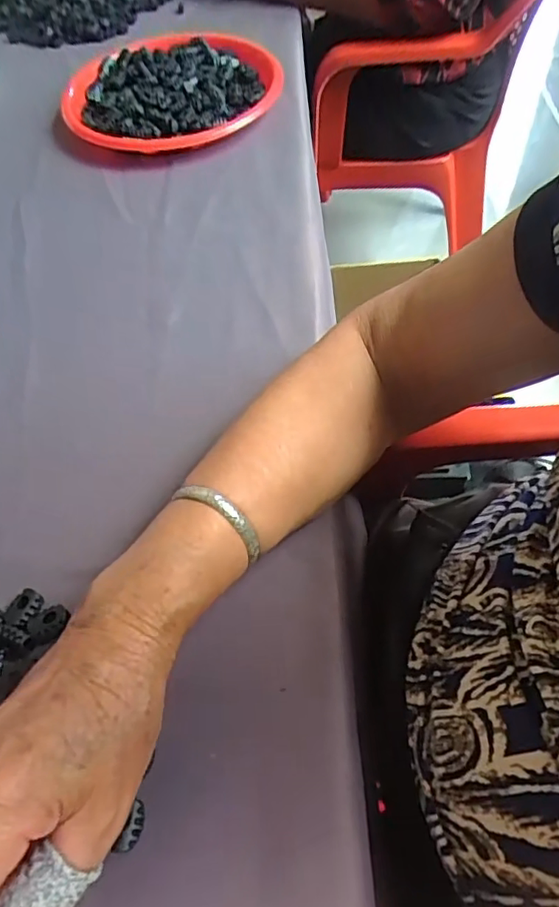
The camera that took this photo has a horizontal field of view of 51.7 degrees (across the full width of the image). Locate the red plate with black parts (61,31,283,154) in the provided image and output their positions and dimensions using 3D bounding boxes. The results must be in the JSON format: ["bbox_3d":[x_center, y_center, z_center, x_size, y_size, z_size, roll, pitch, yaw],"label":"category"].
[{"bbox_3d":[-0.117,-0.370,0.584,0.194,0.033,0.194,-1,57,1],"label":"red plate with black parts"}]

